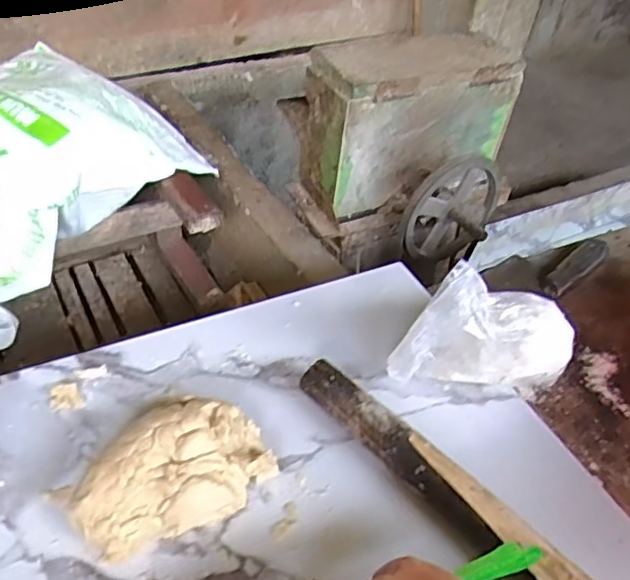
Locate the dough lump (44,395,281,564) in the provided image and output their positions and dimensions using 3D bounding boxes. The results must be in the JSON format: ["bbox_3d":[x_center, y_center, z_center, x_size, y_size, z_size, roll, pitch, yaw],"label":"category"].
[{"bbox_3d":[-0.109,0.133,0.463,0.154,0.058,0.095,-7,44,-18],"label":"dough lump"}]

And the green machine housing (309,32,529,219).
[{"bbox_3d":[0.160,-0.292,1.066,0.352,0.219,0.139,-17,48,-26],"label":"green machine housing"}]

